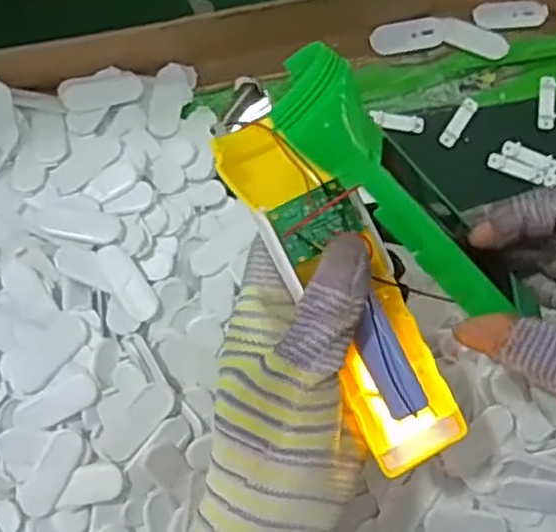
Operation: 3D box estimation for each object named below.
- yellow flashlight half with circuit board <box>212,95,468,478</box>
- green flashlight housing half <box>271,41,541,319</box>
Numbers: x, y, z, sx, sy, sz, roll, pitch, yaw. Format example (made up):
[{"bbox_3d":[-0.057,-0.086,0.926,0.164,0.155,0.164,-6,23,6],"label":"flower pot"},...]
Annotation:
[{"bbox_3d":[0.028,0.008,0.295,0.045,0.024,0.164,-30,95,-9],"label":"yellow flashlight half with circuit board"},{"bbox_3d":[0.058,-0.021,0.285,0.159,0.022,0.036,42,75,-24],"label":"green flashlight housing half"}]

